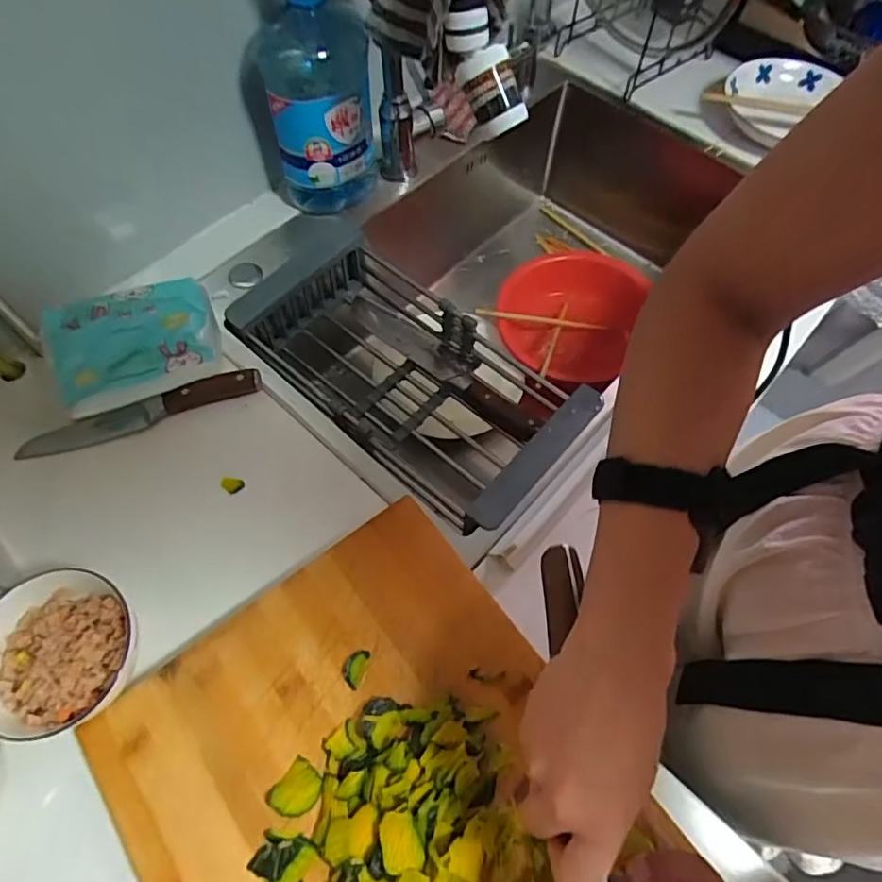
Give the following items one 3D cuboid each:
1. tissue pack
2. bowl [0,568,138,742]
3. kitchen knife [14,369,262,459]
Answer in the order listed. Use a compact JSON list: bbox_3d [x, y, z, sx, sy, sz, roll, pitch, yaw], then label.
[{"bbox_3d":[-0.290,-0.093,0.543,0.146,0.074,0.082,-17,64,-10],"label":"tissue pack"},{"bbox_3d":[-0.287,0.162,0.425,0.109,0.045,0.109,0,62,-1],"label":"bowl"},{"bbox_3d":[-0.285,-0.026,0.541,0.222,0.019,0.032,-18,64,-10],"label":"kitchen knife"}]

